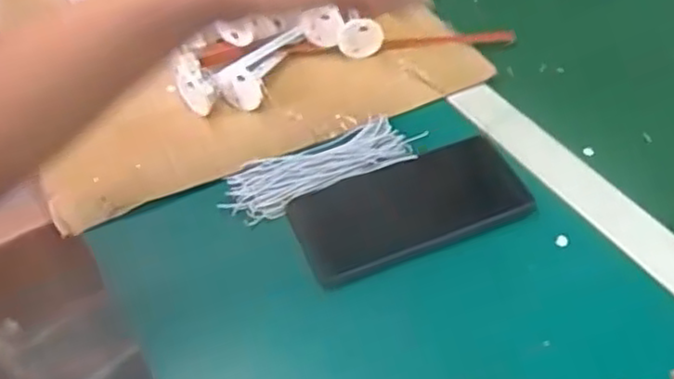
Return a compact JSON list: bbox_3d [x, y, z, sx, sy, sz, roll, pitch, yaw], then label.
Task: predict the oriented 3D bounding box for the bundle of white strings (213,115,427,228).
[{"bbox_3d":[-0.011,-0.017,0.518,0.151,0.008,0.050,-21,51,-15],"label":"bundle of white strings"}]

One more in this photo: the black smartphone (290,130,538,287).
[{"bbox_3d":[0.051,0.012,0.489,0.161,0.011,0.082,-19,51,-13],"label":"black smartphone"}]

